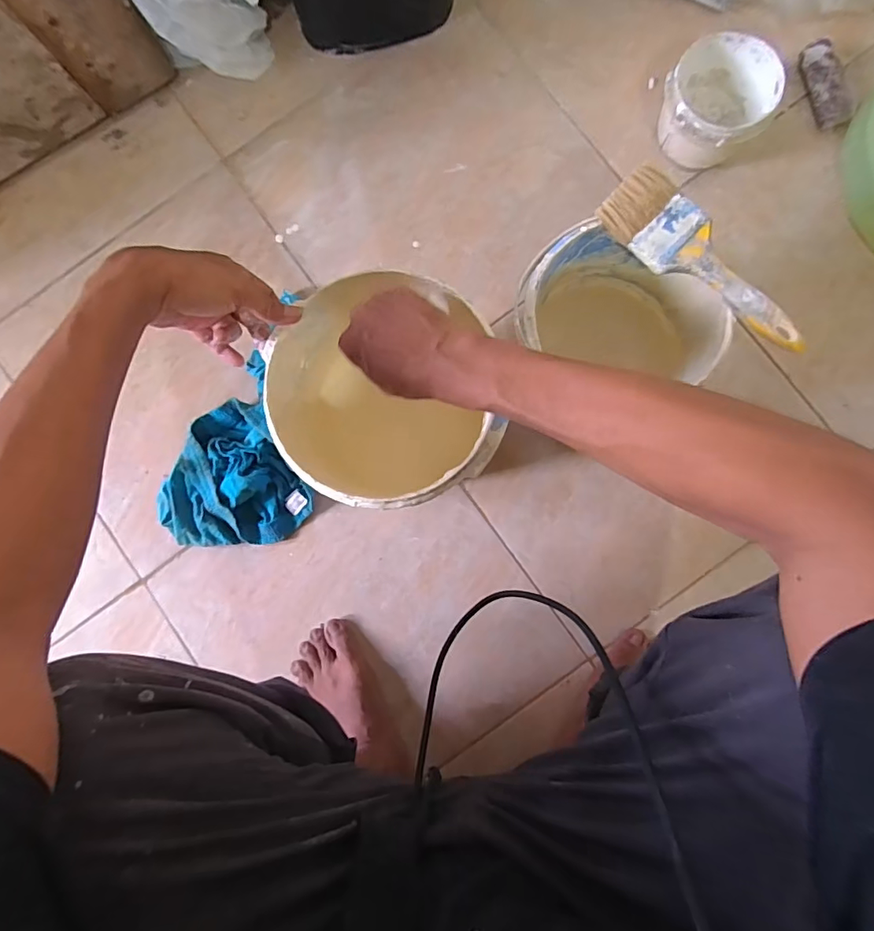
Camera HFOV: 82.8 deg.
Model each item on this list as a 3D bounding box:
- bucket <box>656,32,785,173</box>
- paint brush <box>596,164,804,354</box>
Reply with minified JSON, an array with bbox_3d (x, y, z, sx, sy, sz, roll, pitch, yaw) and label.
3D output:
[{"bbox_3d":[0.313,-0.404,0.572,0.112,0.086,0.117,0,86,3],"label":"bucket"},{"bbox_3d":[0.225,-0.168,0.418,0.060,0.015,0.195,-42,84,-2],"label":"paint brush"}]

